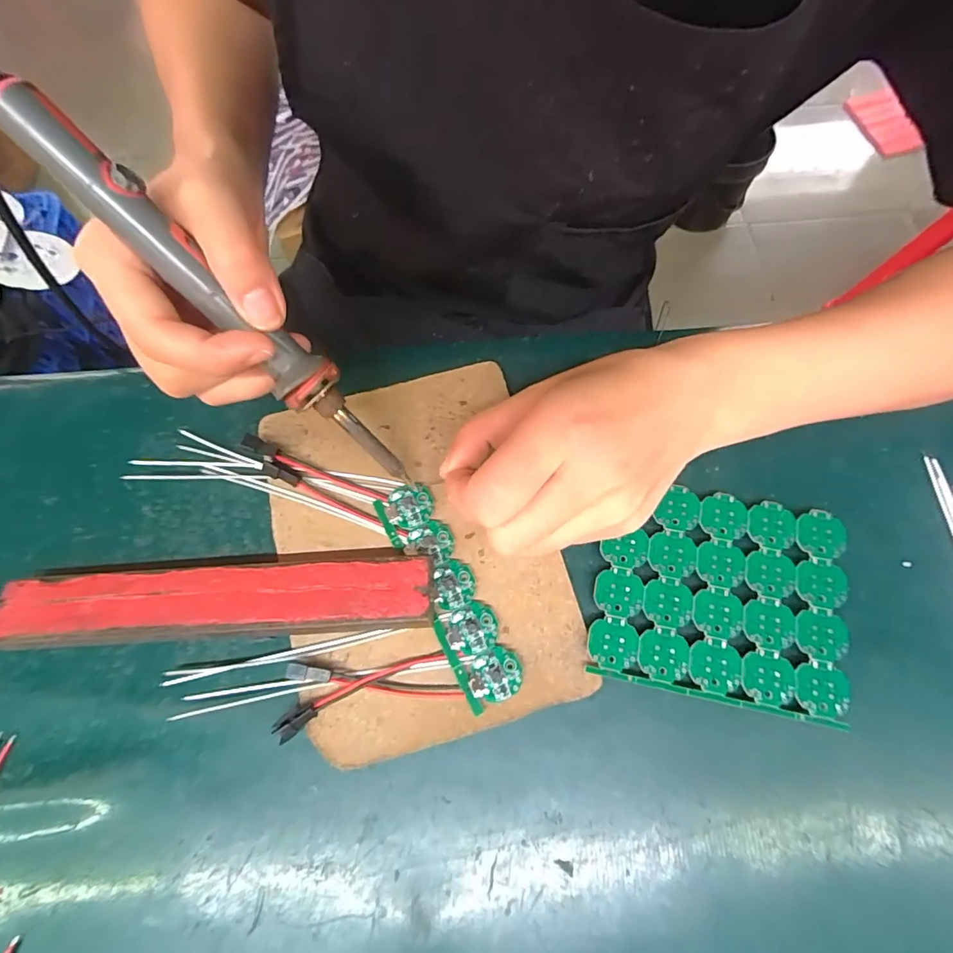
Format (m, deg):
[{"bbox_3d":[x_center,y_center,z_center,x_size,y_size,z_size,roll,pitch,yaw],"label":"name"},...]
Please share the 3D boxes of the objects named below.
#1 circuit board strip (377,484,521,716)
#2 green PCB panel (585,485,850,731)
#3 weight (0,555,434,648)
[{"bbox_3d":[-0.014,0.052,0.228,0.027,0.006,0.106,-27,73,-6],"label":"circuit board strip"},{"bbox_3d":[0.109,0.053,0.222,0.105,0.009,0.090,11,73,6],"label":"green PCB panel"},{"bbox_3d":[-0.116,0.057,0.220,0.193,0.022,0.031,-3,72,1],"label":"weight"}]

